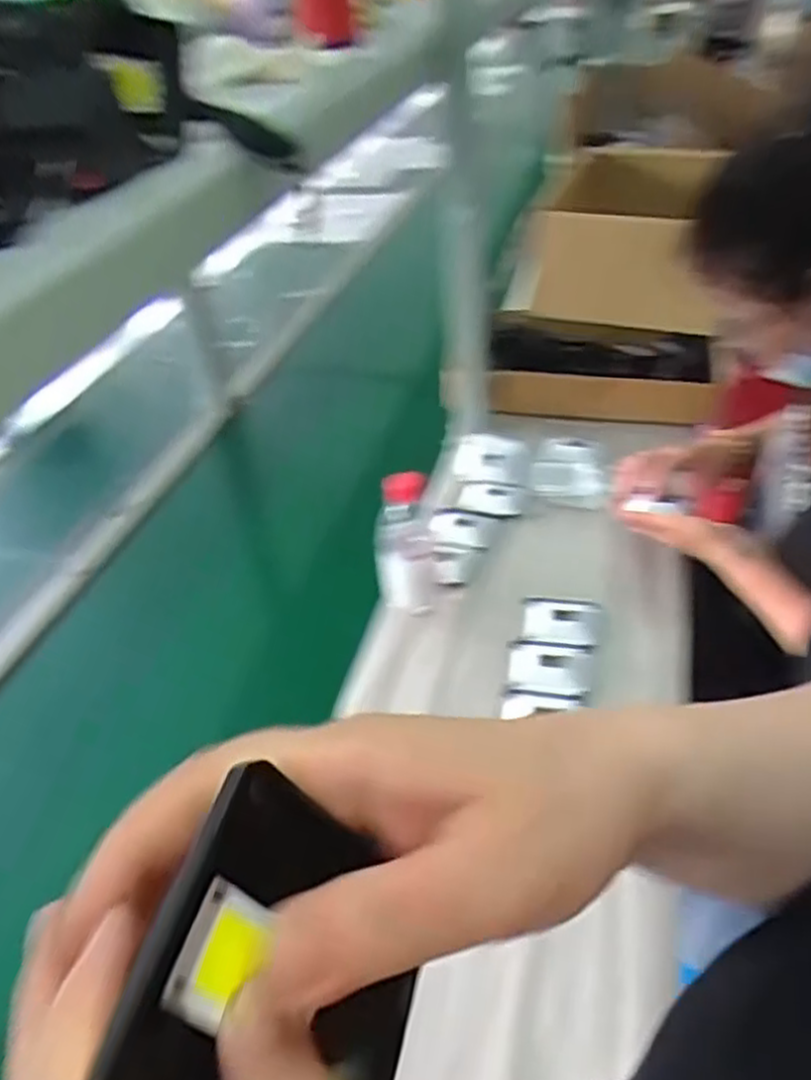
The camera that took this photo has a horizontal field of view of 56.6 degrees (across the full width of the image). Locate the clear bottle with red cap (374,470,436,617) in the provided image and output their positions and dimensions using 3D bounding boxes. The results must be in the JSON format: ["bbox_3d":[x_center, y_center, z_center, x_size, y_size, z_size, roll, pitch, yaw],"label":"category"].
[{"bbox_3d":[0.003,0.002,0.848,0.065,0.174,0.058,-3,41,3],"label":"clear bottle with red cap"}]

